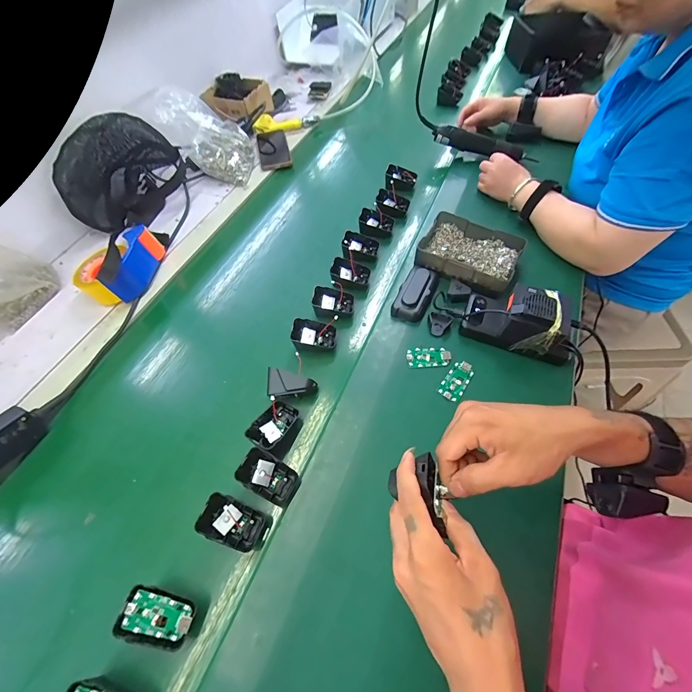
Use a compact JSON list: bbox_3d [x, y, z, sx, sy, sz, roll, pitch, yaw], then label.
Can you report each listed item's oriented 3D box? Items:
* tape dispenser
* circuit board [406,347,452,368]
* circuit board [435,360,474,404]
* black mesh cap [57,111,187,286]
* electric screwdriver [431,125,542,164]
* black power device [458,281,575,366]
[{"bbox_3d":[-0.419,-0.152,0.601,0.102,0.075,0.153,6,56,8],"label":"tape dispenser"},{"bbox_3d":[0.124,0.016,0.486,0.064,0.004,0.033,-5,56,1],"label":"circuit board"},{"bbox_3d":[0.159,0.049,0.467,0.031,0.004,0.062,32,64,23],"label":"circuit board"},{"bbox_3d":[-0.478,-0.360,0.685,0.130,0.156,0.234,24,61,19],"label":"black mesh cap"},{"bbox_3d":[0.312,-0.453,0.735,0.226,0.042,0.030,9,58,-6],"label":"electric screwdriver"},{"bbox_3d":[0.255,-0.045,0.468,0.152,0.069,0.081,20,60,17],"label":"black power device"}]

